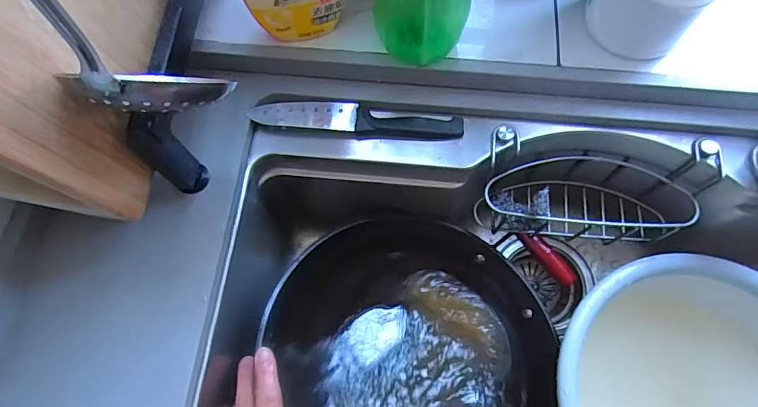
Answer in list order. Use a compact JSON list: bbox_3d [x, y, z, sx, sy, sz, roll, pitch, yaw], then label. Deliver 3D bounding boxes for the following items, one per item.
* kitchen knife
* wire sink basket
[{"bbox_3d":[-0.022,-0.093,0.473,0.221,0.012,0.031,4,69,1],"label":"kitchen knife"},{"bbox_3d":[0.238,-0.013,0.513,0.239,0.125,0.087,4,69,1],"label":"wire sink basket"}]

